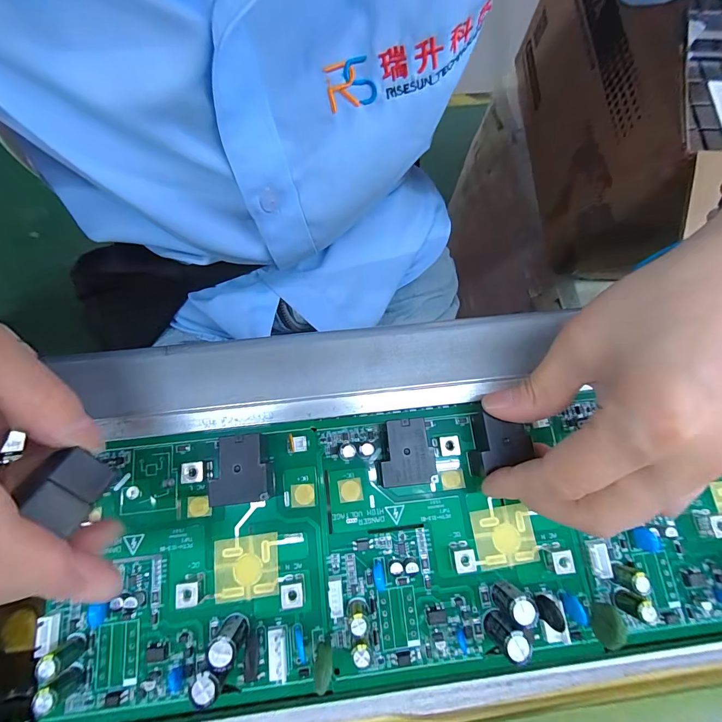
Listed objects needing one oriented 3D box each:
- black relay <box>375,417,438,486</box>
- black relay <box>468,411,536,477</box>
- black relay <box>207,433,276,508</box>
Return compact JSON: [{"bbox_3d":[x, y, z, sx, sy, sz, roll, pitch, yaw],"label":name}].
[{"bbox_3d":[0.021,0.048,0.186,0.028,0.025,0.031,-5,75,-4],"label":"black relay"},{"bbox_3d":[0.070,0.043,0.188,0.025,0.023,0.029,-5,69,-4],"label":"black relay"},{"bbox_3d":[-0.057,0.055,0.181,0.030,0.024,0.031,-6,75,-4],"label":"black relay"}]

